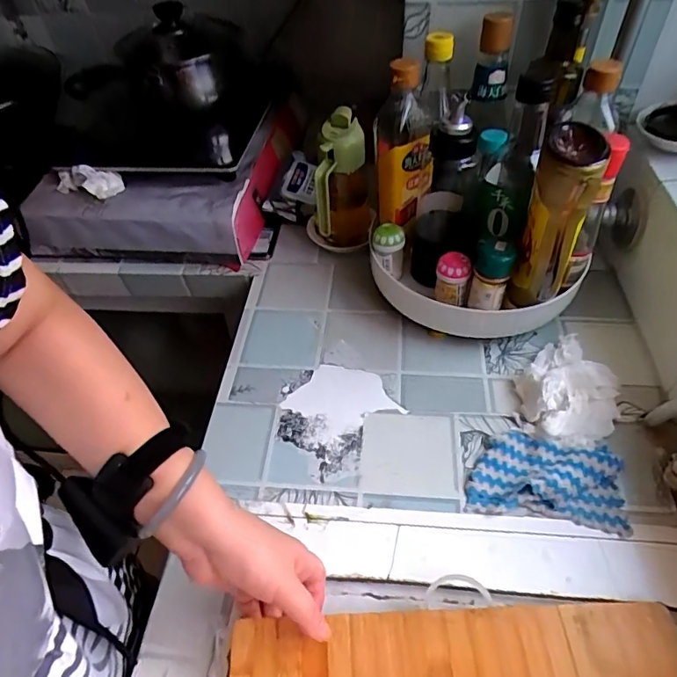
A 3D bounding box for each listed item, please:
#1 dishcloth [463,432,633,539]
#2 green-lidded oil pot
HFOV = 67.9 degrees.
[{"bbox_3d":[0.198,0.133,0.483,0.142,0.018,0.082,6,50,10],"label":"dishcloth"},{"bbox_3d":[0.004,-0.205,0.666,0.075,0.179,0.093,-6,49,0],"label":"green-lidded oil pot"}]

